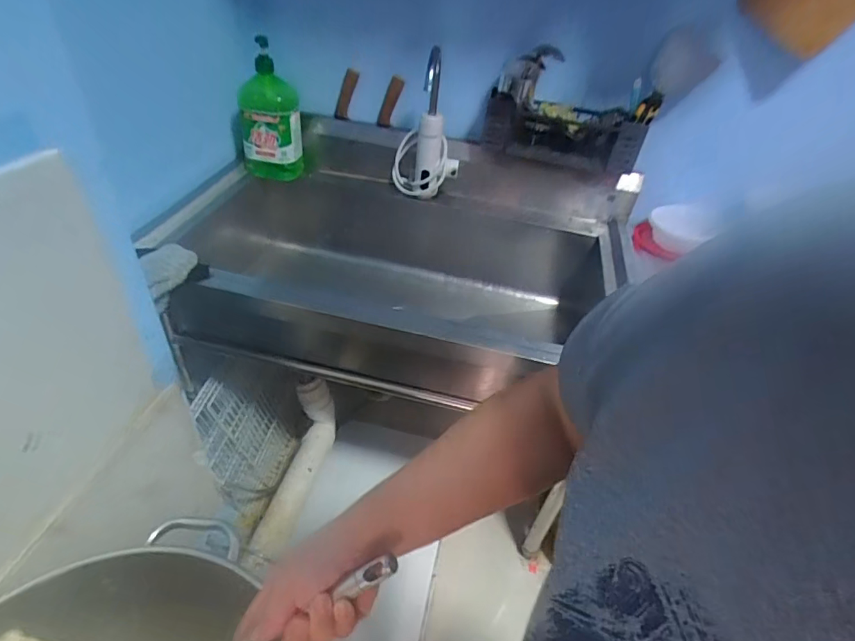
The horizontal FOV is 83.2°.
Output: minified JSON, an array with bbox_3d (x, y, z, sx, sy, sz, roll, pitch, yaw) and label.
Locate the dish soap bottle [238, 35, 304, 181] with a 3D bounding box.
[{"bbox_3d":[-0.369,-0.491,1.135,0.130,0.285,0.124,-3,41,-11],"label":"dish soap bottle"}]

